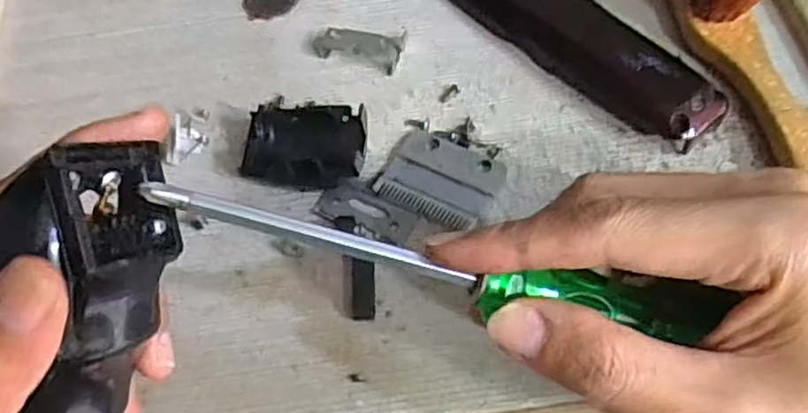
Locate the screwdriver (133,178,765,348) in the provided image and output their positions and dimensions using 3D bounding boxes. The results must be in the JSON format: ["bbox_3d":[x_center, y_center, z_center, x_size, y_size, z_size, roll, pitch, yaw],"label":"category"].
[{"bbox_3d":[0.016,0.017,0.205,0.177,0.020,0.021,13,59,-10],"label":"screwdriver"}]

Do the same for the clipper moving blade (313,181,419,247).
[{"bbox_3d":[-0.015,0.002,0.283,0.041,0.004,0.018,22,63,17],"label":"clipper moving blade"}]

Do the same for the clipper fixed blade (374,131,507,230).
[{"bbox_3d":[0.016,-0.013,0.286,0.047,0.004,0.038,24,64,18],"label":"clipper fixed blade"}]

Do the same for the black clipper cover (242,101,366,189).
[{"bbox_3d":[-0.041,-0.029,0.297,0.049,0.011,0.042,1,59,5],"label":"black clipper cover"}]

